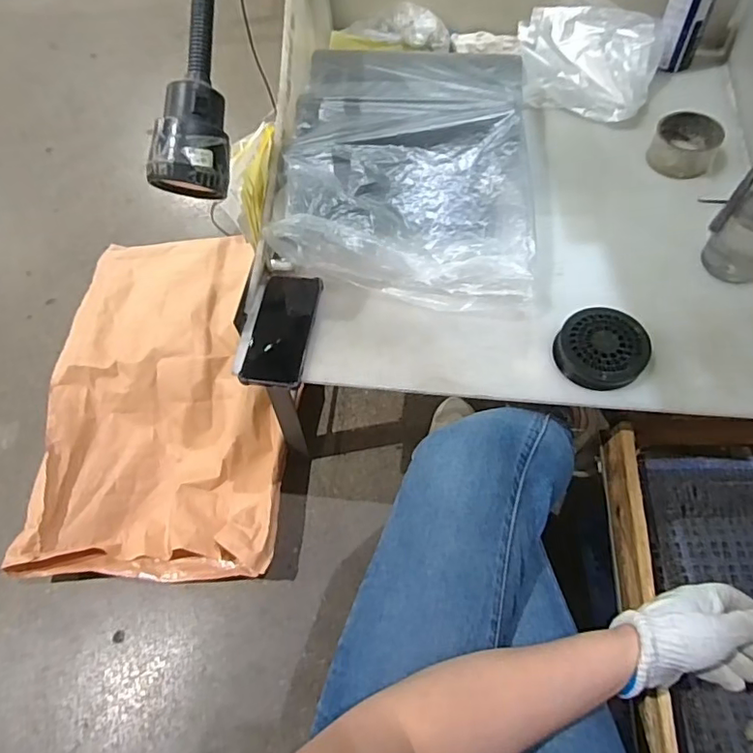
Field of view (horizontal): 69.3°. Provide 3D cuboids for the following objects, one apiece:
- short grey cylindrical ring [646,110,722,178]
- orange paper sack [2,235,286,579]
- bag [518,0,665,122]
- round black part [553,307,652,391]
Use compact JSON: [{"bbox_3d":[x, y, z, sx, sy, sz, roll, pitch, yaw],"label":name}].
[{"bbox_3d":[0.434,-0.328,0.767,0.086,0.043,0.094,20,65,14],"label":"short grey cylindrical ring"},{"bbox_3d":[-0.399,0.037,1.040,0.419,0.103,0.669,-7,61,0],"label":"orange paper sack"},{"bbox_3d":[0.322,-0.499,0.854,0.221,0.082,0.168,22,65,15],"label":"bag"},{"bbox_3d":[0.265,-0.033,0.640,0.090,0.035,0.095,-2,61,3],"label":"round black part"}]

